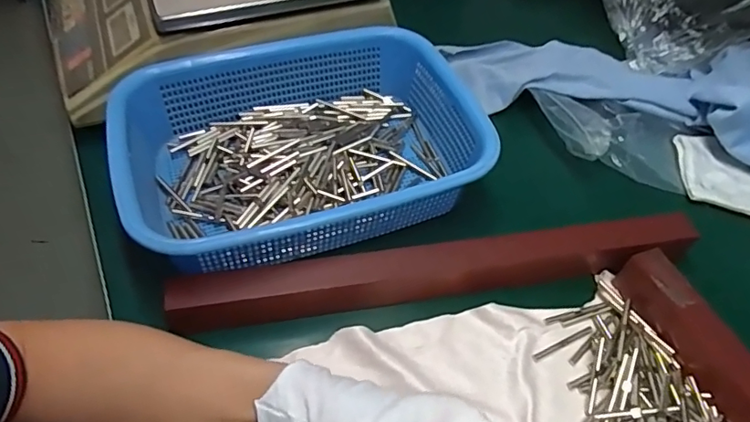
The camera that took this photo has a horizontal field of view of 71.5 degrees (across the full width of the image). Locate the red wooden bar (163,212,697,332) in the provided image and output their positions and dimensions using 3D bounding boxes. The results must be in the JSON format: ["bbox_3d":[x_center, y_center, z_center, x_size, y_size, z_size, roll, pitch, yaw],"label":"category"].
[{"bbox_3d":[0.054,0.042,0.387,0.387,0.036,0.030,-7,53,-8],"label":"red wooden bar"}]

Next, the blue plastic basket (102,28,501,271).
[{"bbox_3d":[-0.053,-0.054,0.450,0.296,0.080,0.208,-16,55,-14],"label":"blue plastic basket"}]

